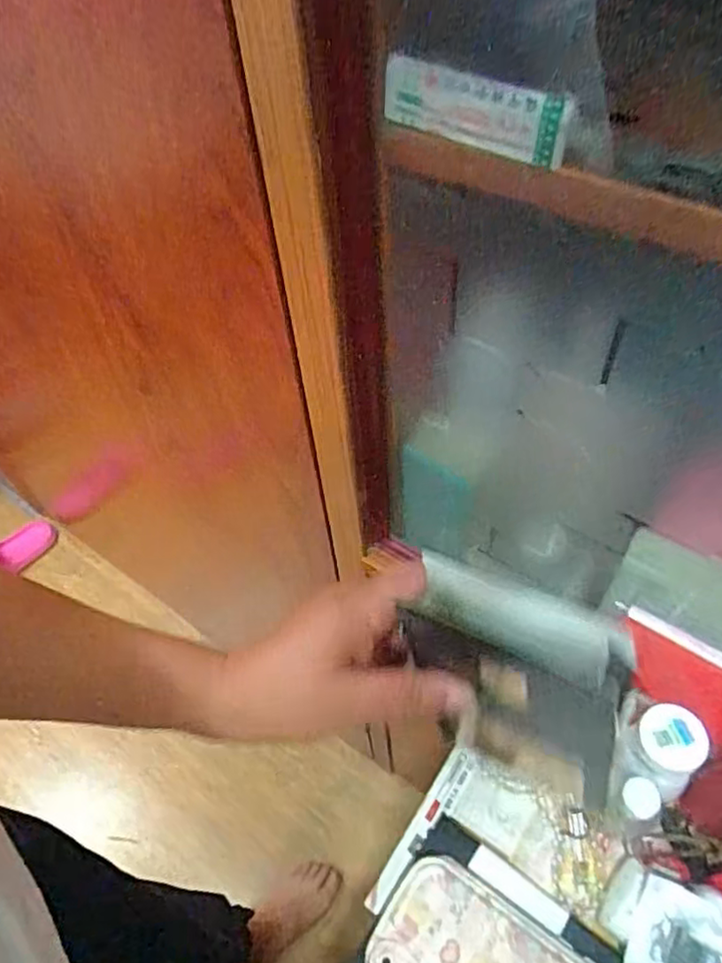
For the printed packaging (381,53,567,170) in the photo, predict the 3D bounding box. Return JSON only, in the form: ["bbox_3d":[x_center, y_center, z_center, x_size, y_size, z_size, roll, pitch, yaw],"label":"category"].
[{"bbox_3d":[0.045,-0.152,0.265,0.083,0.027,0.010,22,54,11],"label":"printed packaging"}]

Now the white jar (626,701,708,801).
[{"bbox_3d":[0.193,0.173,0.412,0.043,0.056,0.043,-2,53,3],"label":"white jar"}]

